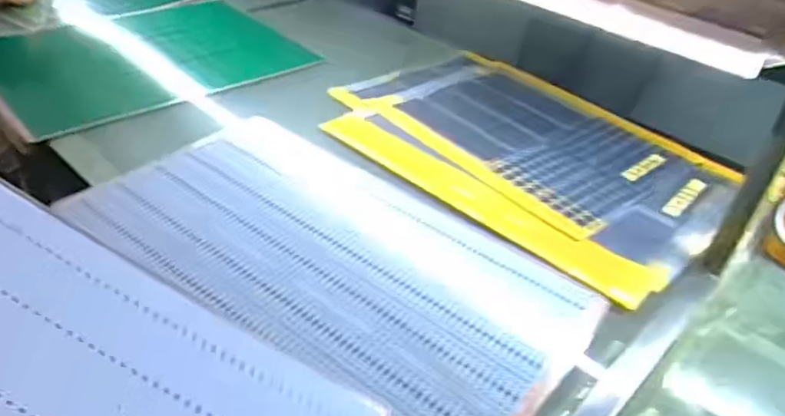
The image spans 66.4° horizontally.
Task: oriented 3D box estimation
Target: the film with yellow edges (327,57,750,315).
[{"bbox_3d":[0.210,-0.111,0.980,0.414,0.024,0.634,-32,51,-33],"label":"film with yellow edges"}]

